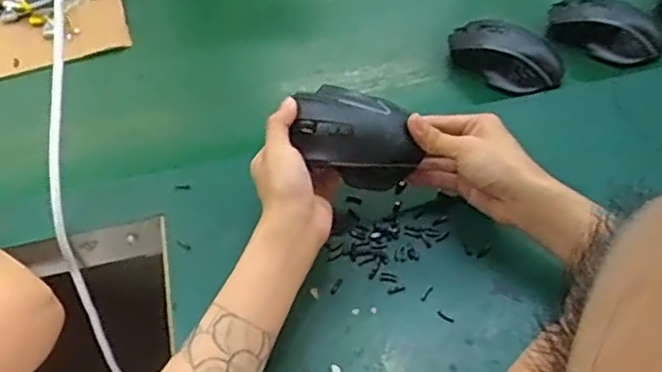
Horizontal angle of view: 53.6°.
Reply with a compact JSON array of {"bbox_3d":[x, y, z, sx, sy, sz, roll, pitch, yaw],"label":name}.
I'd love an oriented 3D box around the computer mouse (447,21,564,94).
[{"bbox_3d":[0.172,-0.131,0.647,0.116,0.036,0.055,30,59,24],"label":"computer mouse"}]

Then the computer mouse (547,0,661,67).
[{"bbox_3d":[0.275,-0.161,0.653,0.109,0.031,0.066,22,56,19],"label":"computer mouse"}]

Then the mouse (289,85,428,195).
[{"bbox_3d":[0.021,-0.038,0.527,0.126,0.042,0.068,16,77,1],"label":"mouse"}]

